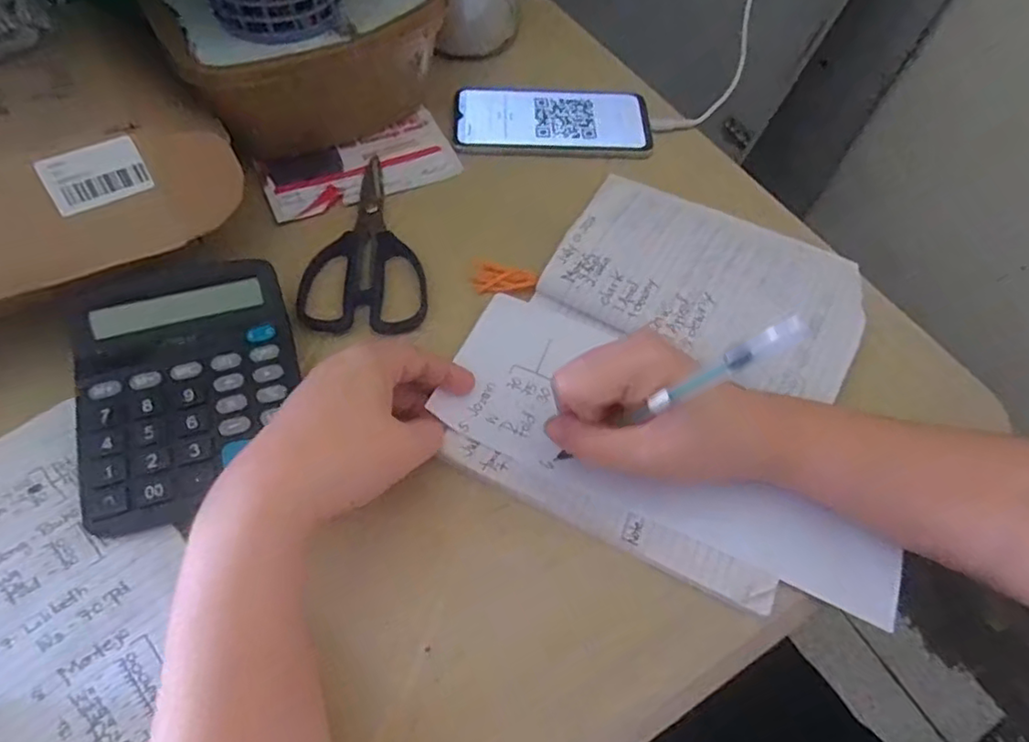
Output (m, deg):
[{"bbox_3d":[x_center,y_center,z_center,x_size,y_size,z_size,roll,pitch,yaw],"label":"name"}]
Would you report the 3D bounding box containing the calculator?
[{"bbox_3d":[-0.184,0.005,0.355,0.116,0.029,0.150,-16,61,-13],"label":"calculator"}]

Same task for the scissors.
[{"bbox_3d":[-0.107,-0.092,0.440,0.081,0.006,0.157,-6,59,-8],"label":"scissors"}]

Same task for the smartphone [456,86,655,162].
[{"bbox_3d":[0.031,-0.203,0.514,0.156,0.009,0.082,-2,59,-5],"label":"smartphone"}]

